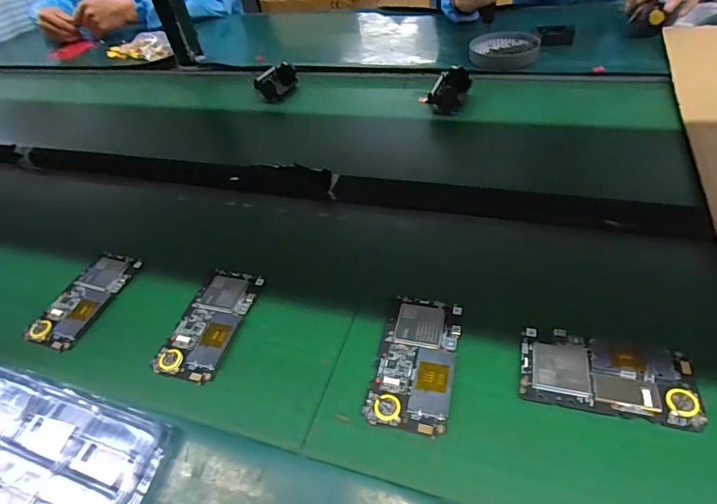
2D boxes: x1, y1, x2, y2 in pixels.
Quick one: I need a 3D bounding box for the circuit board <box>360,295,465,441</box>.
[{"bbox_3d":[0.050,0.091,0.375,0.067,0.008,0.123,6,46,18],"label":"circuit board"}]

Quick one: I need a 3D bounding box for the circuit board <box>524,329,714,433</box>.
[{"bbox_3d":[0.194,0.097,0.342,0.124,0.008,0.066,6,46,18],"label":"circuit board"}]

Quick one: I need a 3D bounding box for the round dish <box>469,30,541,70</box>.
[{"bbox_3d":[0.254,-0.351,0.763,0.112,0.029,0.133,3,45,16],"label":"round dish"}]

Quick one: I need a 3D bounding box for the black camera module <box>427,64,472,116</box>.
[{"bbox_3d":[0.144,-0.251,0.673,0.054,0.041,0.076,16,52,23],"label":"black camera module"}]

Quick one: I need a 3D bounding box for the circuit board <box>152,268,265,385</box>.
[{"bbox_3d":[-0.145,0.067,0.431,0.062,0.004,0.124,5,45,18],"label":"circuit board"}]

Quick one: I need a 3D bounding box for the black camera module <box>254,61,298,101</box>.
[{"bbox_3d":[-0.141,-0.302,0.773,0.049,0.040,0.072,15,49,26],"label":"black camera module"}]

